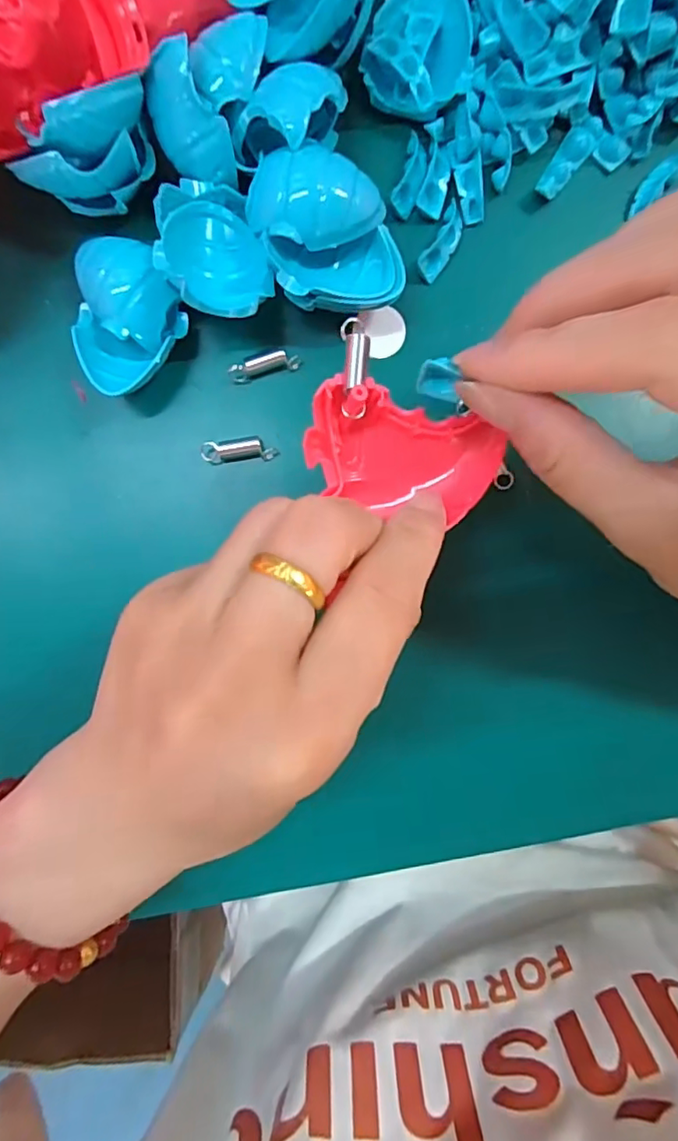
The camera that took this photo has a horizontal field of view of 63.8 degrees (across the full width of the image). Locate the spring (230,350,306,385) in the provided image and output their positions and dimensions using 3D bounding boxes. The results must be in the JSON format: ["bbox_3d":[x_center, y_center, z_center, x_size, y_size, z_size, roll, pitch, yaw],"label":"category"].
[{"bbox_3d":[-0.028,-0.078,0.206,0.027,0.006,0.007,-15,92,0],"label":"spring"}]

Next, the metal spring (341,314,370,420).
[{"bbox_3d":[0.005,-0.057,0.154,0.008,0.004,0.027,-2,92,0],"label":"metal spring"}]

